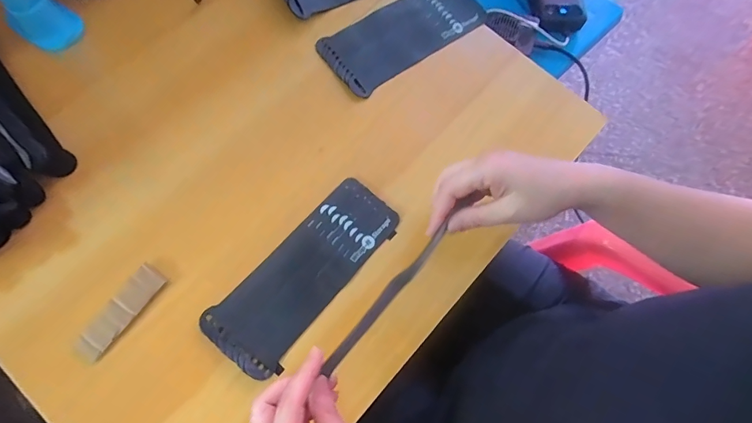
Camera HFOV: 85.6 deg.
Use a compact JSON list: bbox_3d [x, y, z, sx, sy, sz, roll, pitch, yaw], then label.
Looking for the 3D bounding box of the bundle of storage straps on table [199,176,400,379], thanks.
[{"bbox_3d":[-0.066,0.055,0.389,0.077,0.013,0.198,39,74,7],"label":"bundle of storage straps on table"}]

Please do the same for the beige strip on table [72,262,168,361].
[{"bbox_3d":[-0.224,0.087,0.355,0.026,0.008,0.086,35,74,6],"label":"beige strip on table"}]

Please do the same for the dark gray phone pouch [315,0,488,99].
[{"bbox_3d":[0.034,-0.215,0.461,0.198,0.015,0.084,-39,80,-14],"label":"dark gray phone pouch"}]

